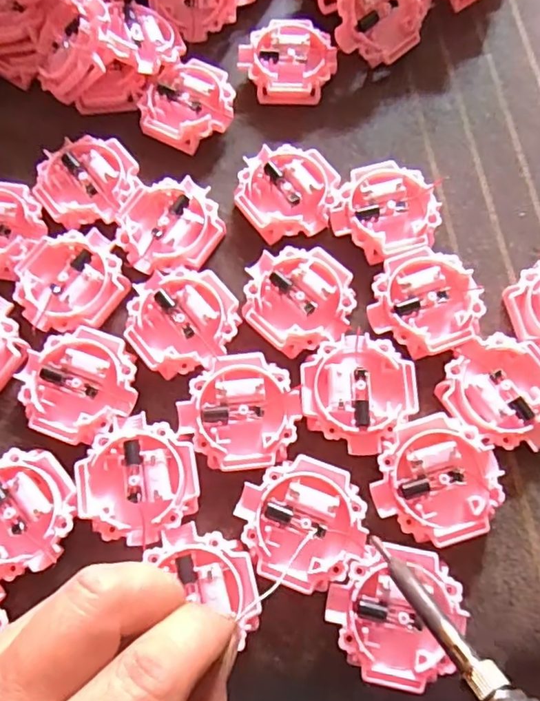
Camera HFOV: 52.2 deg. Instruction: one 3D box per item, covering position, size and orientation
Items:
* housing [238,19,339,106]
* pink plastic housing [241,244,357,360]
[{"bbox_3d":[0.010,-0.168,0.321,0.054,0.012,0.049,3,72,2],"label":"housing"},{"bbox_3d":[0.013,-0.027,0.273,0.053,0.012,0.053,-1,77,3],"label":"pink plastic housing"}]

